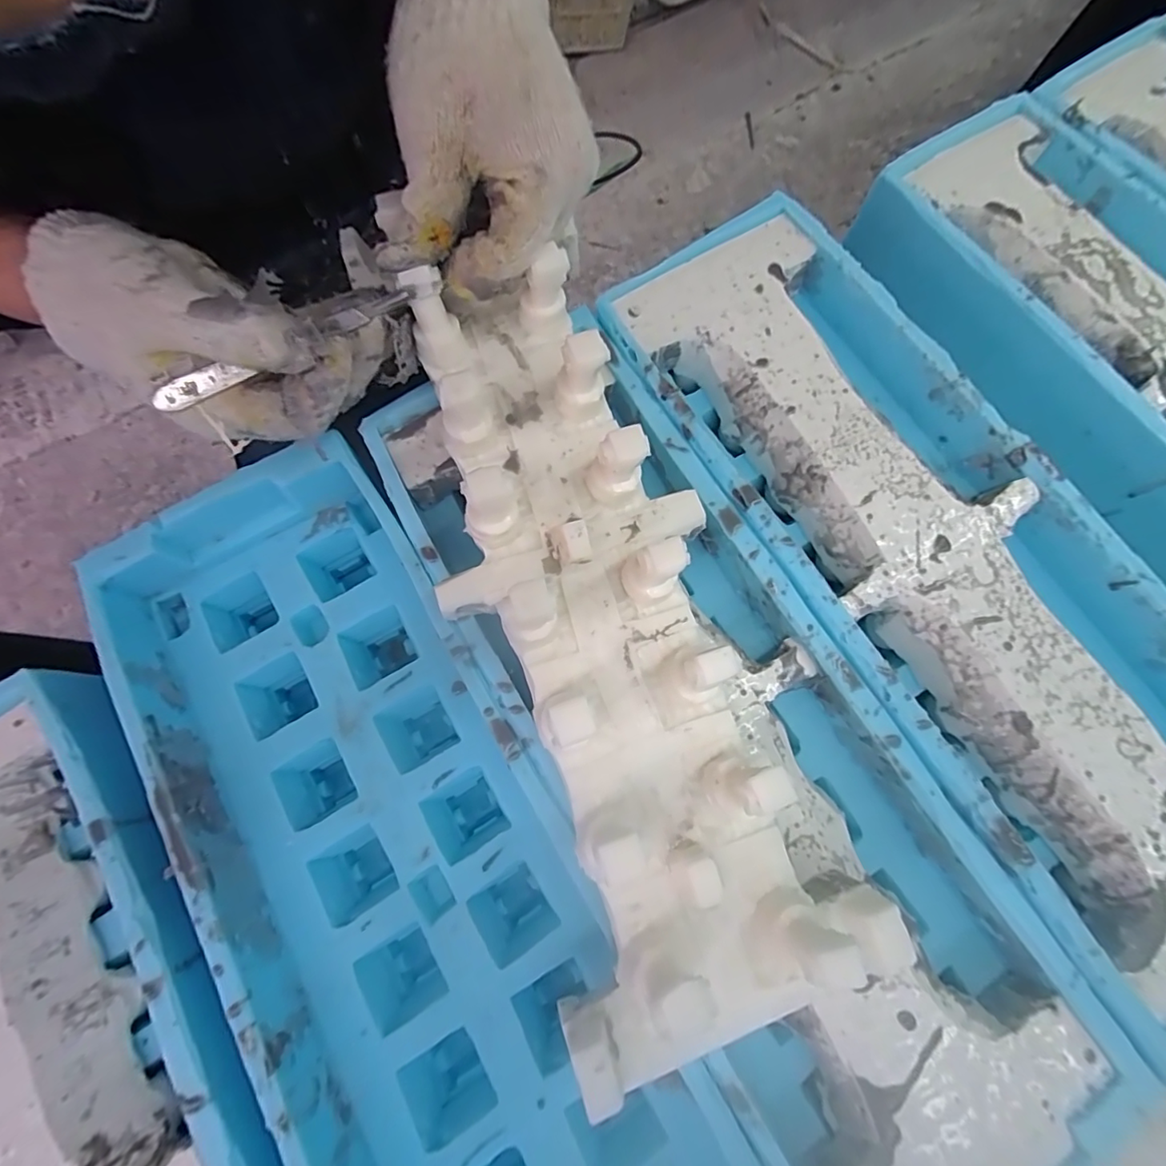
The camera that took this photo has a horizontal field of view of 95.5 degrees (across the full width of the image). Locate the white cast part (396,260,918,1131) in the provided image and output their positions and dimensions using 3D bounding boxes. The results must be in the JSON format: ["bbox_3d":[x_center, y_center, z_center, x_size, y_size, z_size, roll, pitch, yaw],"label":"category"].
[{"bbox_3d":[0.011,0.011,0.232,0.130,0.053,0.343,-18,77,-6],"label":"white cast part"}]

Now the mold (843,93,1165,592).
[{"bbox_3d":[0.393,-0.136,0.358,0.203,0.059,0.469,-33,77,-9],"label":"mold"}]

